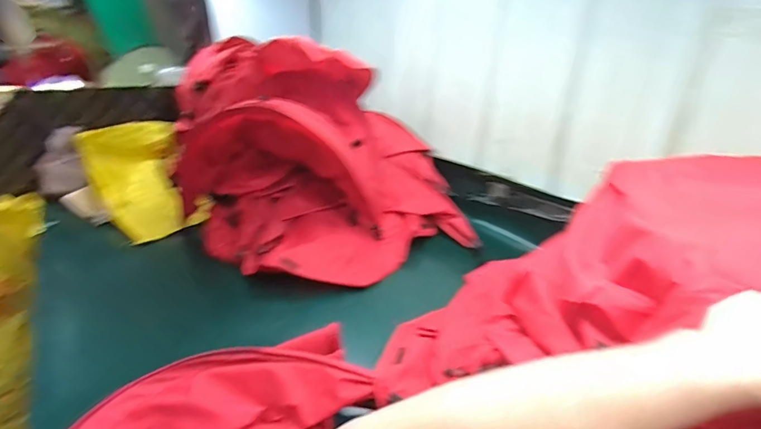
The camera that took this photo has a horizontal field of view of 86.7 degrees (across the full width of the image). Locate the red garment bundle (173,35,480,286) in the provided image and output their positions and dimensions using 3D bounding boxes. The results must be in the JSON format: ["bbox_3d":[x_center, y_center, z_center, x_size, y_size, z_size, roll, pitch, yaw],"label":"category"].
[{"bbox_3d":[-0.095,-0.141,1.002,0.670,0.433,0.477,-16,30,-34],"label":"red garment bundle"}]

